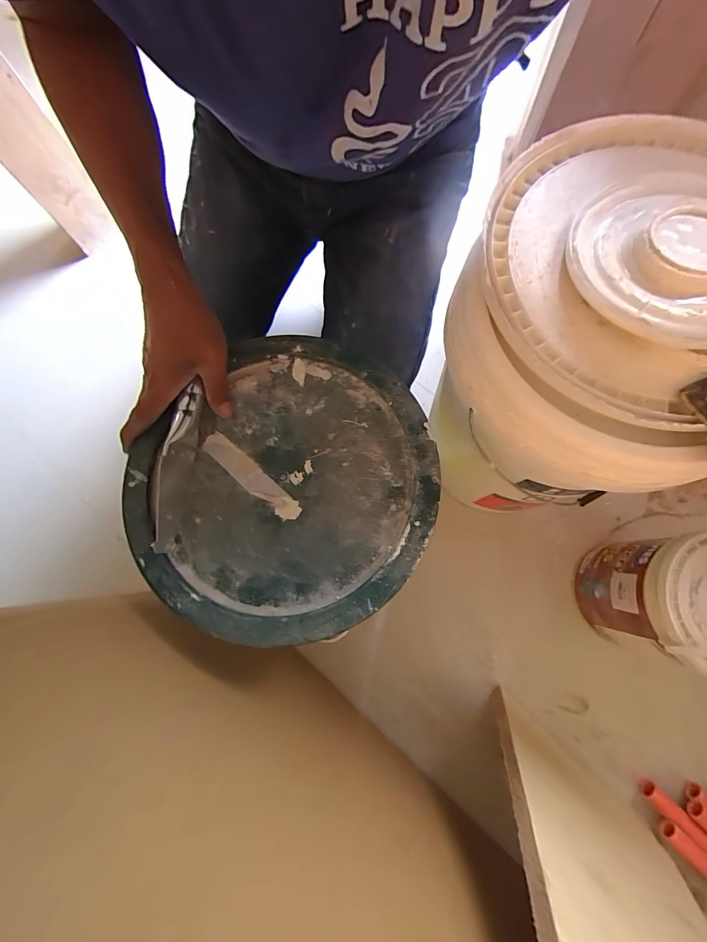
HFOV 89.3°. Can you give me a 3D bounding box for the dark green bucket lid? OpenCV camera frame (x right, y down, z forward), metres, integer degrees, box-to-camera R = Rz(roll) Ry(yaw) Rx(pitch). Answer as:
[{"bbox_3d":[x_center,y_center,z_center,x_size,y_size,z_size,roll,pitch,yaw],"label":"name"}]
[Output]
[{"bbox_3d":[-0.062,0.013,0.346,0.271,0.037,0.283,1,73,-2],"label":"dark green bucket lid"}]

